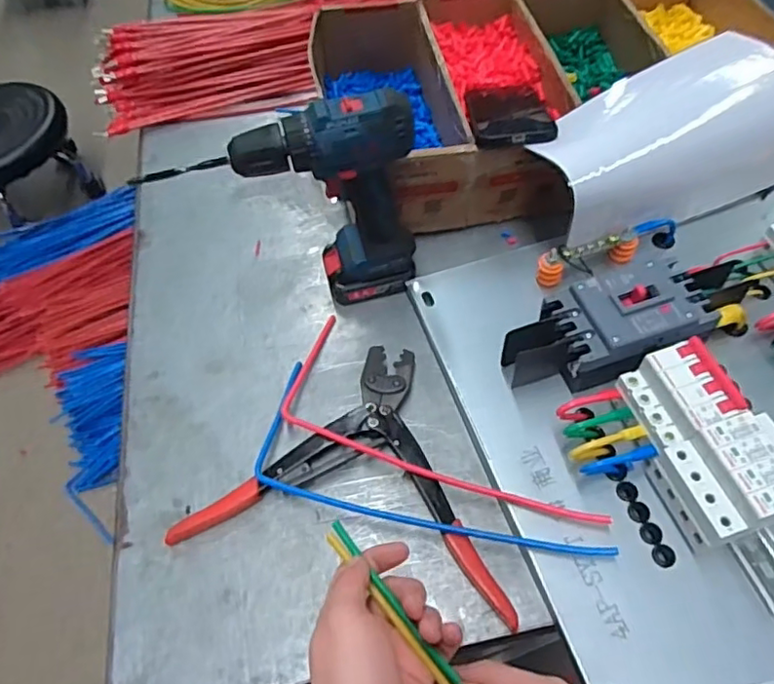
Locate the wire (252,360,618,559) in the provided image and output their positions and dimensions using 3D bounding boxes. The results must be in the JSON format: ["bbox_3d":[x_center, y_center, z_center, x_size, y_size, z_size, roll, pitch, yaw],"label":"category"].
[{"bbox_3d":[0.007,0.128,0.503,0.324,0.032,0.115,31,62,22],"label":"wire"}]

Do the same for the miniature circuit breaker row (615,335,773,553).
[{"bbox_3d":[0.255,0.080,0.476,0.090,0.081,0.144,-14,55,-6],"label":"miniature circuit breaker row"}]

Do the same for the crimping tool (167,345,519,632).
[{"bbox_3d":[-0.014,0.101,0.534,0.266,0.021,0.211,11,56,11],"label":"crimping tool"}]

